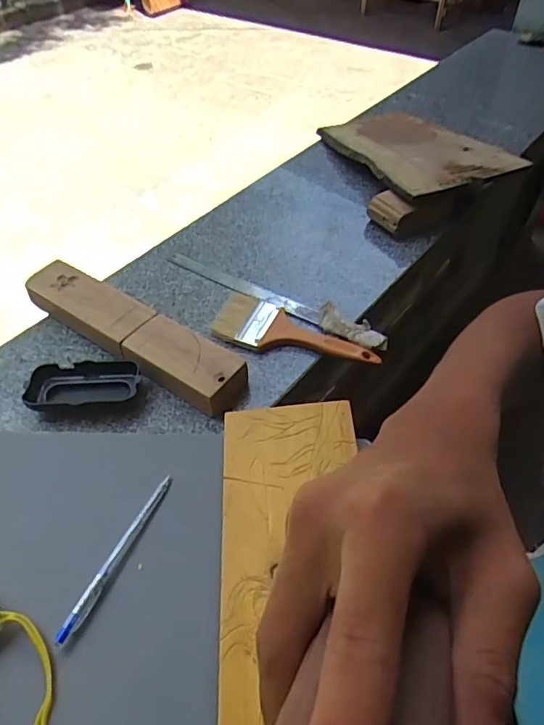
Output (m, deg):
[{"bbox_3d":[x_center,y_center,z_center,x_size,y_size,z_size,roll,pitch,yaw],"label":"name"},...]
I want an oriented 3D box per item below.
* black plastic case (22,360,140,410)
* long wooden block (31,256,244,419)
[{"bbox_3d":[-0.191,0.026,0.507,0.112,0.024,0.051,-5,49,-3],"label":"black plastic case"},{"bbox_3d":[-0.156,-0.034,0.549,0.299,0.038,0.062,30,56,24],"label":"long wooden block"}]

